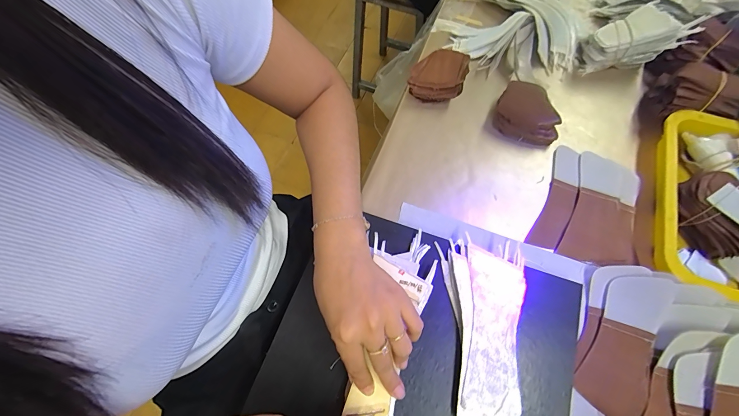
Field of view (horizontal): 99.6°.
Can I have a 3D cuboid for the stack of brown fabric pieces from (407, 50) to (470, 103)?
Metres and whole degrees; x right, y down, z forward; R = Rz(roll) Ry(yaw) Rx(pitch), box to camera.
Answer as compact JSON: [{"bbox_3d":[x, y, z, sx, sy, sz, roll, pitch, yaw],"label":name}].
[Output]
[{"bbox_3d":[0.111,-0.211,0.501,0.084,0.037,0.090,12,67,8],"label":"stack of brown fabric pieces"}]

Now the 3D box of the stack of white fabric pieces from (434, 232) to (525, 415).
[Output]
[{"bbox_3d":[0.130,0.124,0.331,0.089,0.019,0.189,-3,65,1],"label":"stack of white fabric pieces"}]

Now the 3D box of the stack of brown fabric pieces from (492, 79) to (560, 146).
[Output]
[{"bbox_3d":[0.238,-0.142,0.463,0.092,0.040,0.086,29,70,14],"label":"stack of brown fabric pieces"}]

